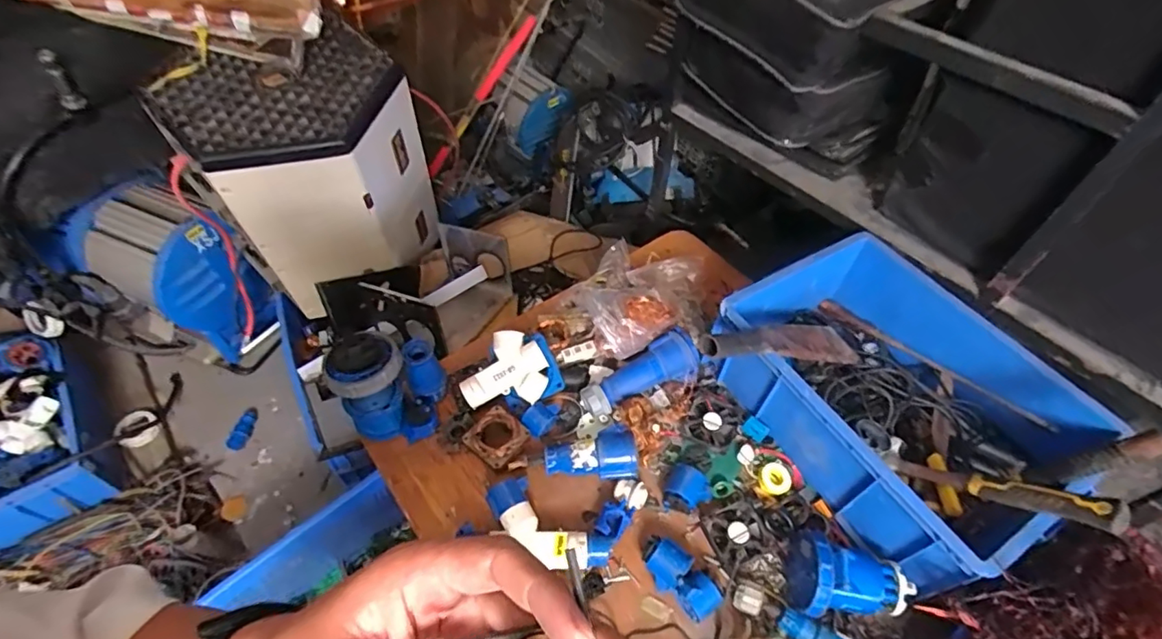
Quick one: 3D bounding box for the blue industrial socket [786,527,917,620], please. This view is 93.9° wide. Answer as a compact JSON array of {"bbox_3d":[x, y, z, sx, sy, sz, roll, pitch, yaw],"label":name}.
[{"bbox_3d":[0.362,0.339,0.730,0.142,0.096,0.108,2,52,-2],"label":"blue industrial socket"}]

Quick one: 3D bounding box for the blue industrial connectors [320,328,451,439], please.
[{"bbox_3d":[-0.298,0.102,0.858,0.149,0.163,0.117,3,52,-1],"label":"blue industrial connectors"}]

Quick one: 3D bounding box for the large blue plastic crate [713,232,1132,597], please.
[{"bbox_3d":[0.498,0.114,0.868,0.386,0.173,0.468,-24,57,-21],"label":"large blue plastic crate"}]

